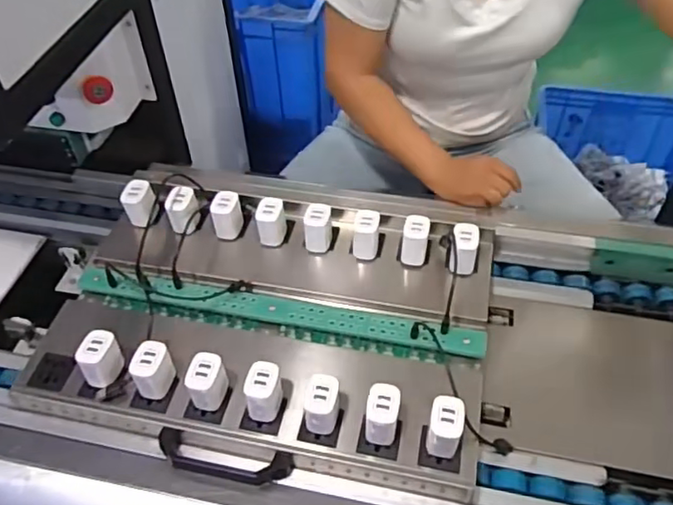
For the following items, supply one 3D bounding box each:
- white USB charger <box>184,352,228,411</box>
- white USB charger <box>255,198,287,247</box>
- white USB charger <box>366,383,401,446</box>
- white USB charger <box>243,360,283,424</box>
[{"bbox_3d":[-0.132,0.132,0.617,0.032,0.052,0.040,12,50,12],"label":"white USB charger"},{"bbox_3d":[-0.081,-0.038,0.760,0.032,0.053,0.042,-1,48,1],"label":"white USB charger"},{"bbox_3d":[0.045,0.158,0.584,0.030,0.043,0.046,5,49,6],"label":"white USB charger"},{"bbox_3d":[-0.072,0.141,0.605,0.033,0.057,0.043,-1,48,1],"label":"white USB charger"}]

